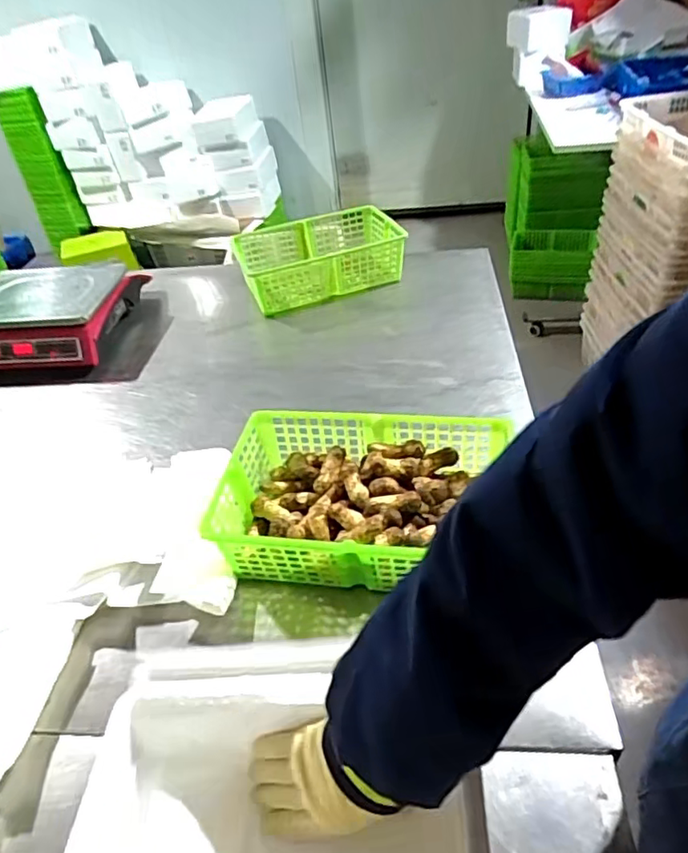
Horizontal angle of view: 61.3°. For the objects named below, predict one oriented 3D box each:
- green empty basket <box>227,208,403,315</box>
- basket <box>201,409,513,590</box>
[{"bbox_3d":[-0.057,-0.376,1.280,0.347,0.108,0.214,-17,40,-9],"label":"green empty basket"},{"bbox_3d":[0.024,0.096,0.729,0.343,0.115,0.216,2,41,14],"label":"basket"}]

